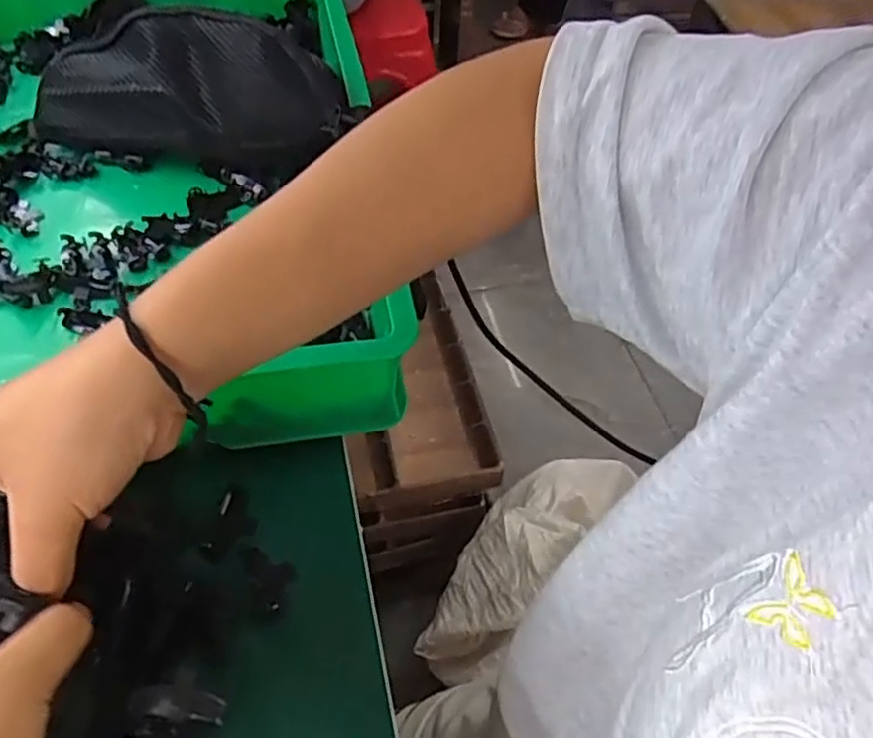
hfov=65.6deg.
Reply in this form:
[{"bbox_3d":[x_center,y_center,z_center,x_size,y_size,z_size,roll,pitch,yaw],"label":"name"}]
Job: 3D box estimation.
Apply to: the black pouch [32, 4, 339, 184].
[{"bbox_3d":[-0.188,-0.206,0.524,0.263,0.112,0.064,16,51,9],"label":"black pouch"}]

